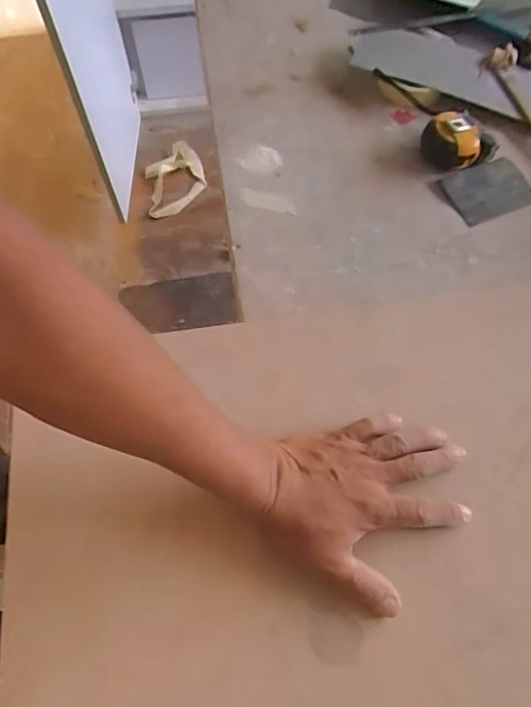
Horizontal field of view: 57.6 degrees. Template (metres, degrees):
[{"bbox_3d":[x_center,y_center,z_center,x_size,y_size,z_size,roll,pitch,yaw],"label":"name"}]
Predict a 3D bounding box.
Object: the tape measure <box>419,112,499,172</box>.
[{"bbox_3d":[0.238,-0.261,0.604,0.090,0.045,0.061,33,67,13],"label":"tape measure"}]

